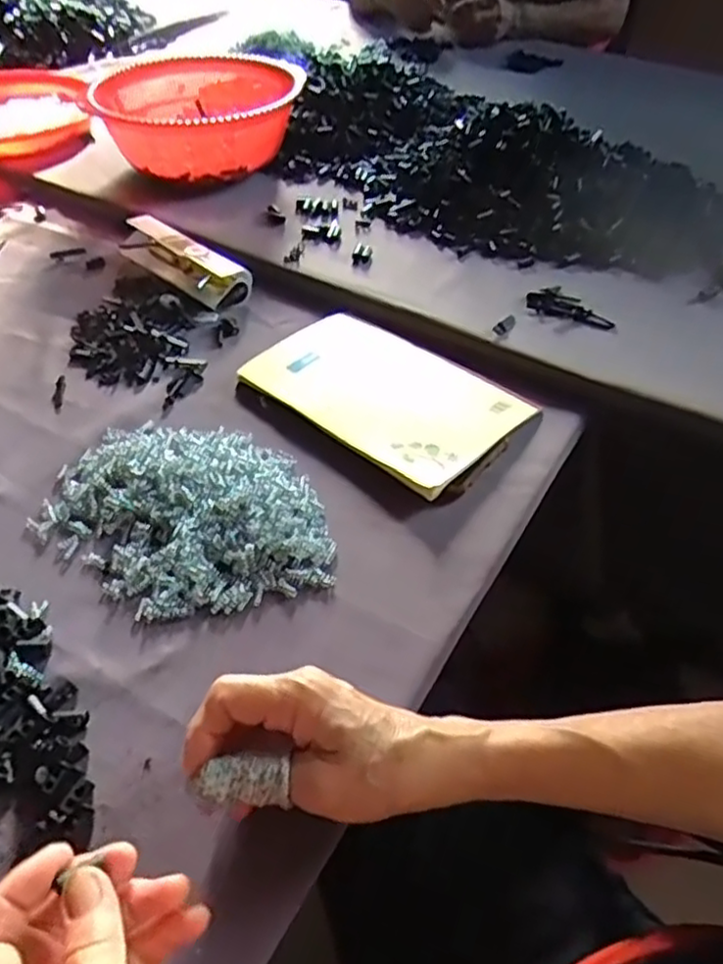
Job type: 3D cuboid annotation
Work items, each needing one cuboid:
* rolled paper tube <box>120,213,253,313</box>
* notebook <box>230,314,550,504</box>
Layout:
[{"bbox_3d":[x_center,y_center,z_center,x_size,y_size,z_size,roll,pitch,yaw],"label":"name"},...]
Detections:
[{"bbox_3d":[-0.175,-0.216,0.671,0.156,0.031,0.042,33,56,27],"label":"rolled paper tube"},{"bbox_3d":[0.016,-0.075,0.552,0.217,0.015,0.139,31,55,26],"label":"notebook"}]

